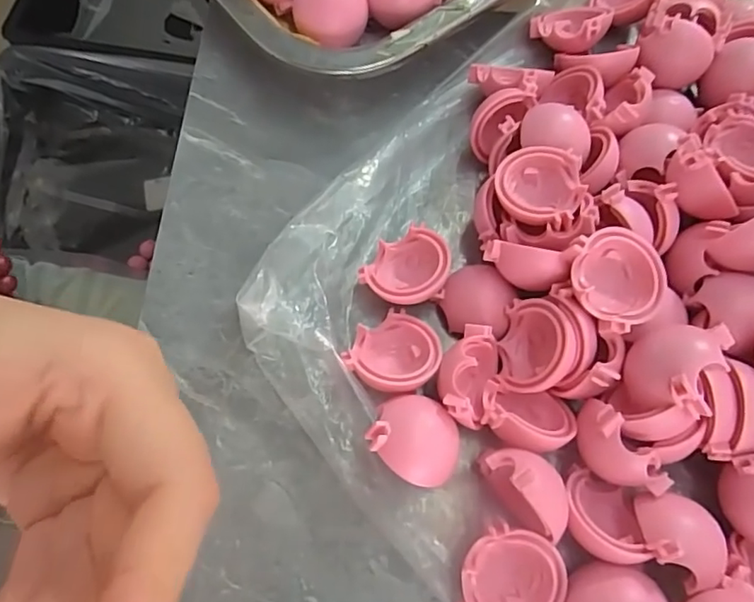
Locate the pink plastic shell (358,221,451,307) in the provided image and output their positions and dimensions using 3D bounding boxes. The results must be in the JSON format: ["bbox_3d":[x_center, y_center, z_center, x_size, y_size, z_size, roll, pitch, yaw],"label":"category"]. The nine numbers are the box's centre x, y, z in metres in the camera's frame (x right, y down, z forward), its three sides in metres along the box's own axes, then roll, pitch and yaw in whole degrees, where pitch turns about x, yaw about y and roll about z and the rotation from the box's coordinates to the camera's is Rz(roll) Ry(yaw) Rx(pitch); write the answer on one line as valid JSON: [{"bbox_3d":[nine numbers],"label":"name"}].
[{"bbox_3d":[0.011,-0.012,0.196,0.027,0.016,0.028,1,71,-2],"label":"pink plastic shell"}]

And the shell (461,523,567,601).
[{"bbox_3d":[0.039,0.081,0.161,0.028,0.013,0.028,15,71,3],"label":"shell"}]

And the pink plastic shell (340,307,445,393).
[{"bbox_3d":[0.006,0.017,0.186,0.028,0.016,0.028,-1,70,2],"label":"pink plastic shell"}]

